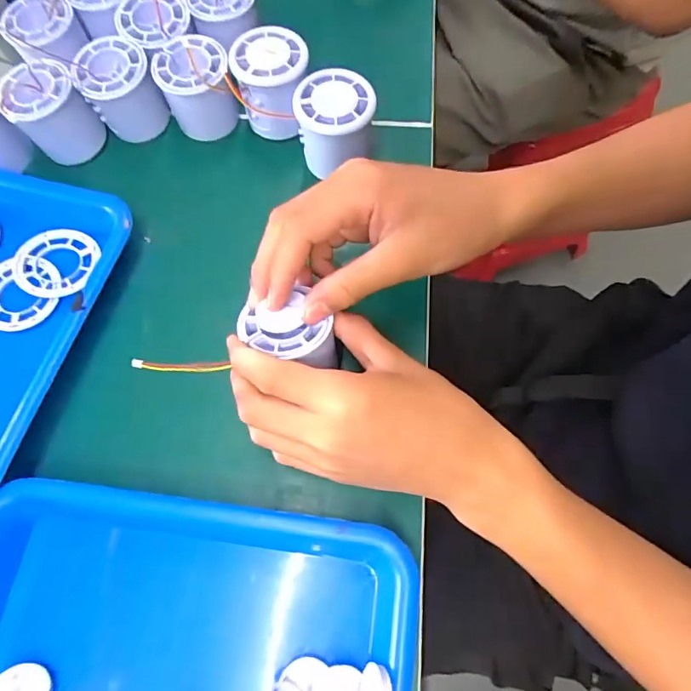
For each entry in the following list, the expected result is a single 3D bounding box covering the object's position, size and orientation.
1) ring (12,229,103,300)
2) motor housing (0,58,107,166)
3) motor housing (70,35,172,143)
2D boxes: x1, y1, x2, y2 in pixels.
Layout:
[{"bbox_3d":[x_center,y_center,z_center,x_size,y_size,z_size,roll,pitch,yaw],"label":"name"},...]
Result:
[{"bbox_3d":[-0.209,-0.060,0.351,0.056,0.005,0.058,0,70,1],"label":"ring"},{"bbox_3d":[-0.222,-0.174,0.373,0.052,0.058,0.051,0,70,1],"label":"motor housing"},{"bbox_3d":[-0.173,-0.196,0.381,0.052,0.060,0.052,0,70,1],"label":"motor housing"}]

